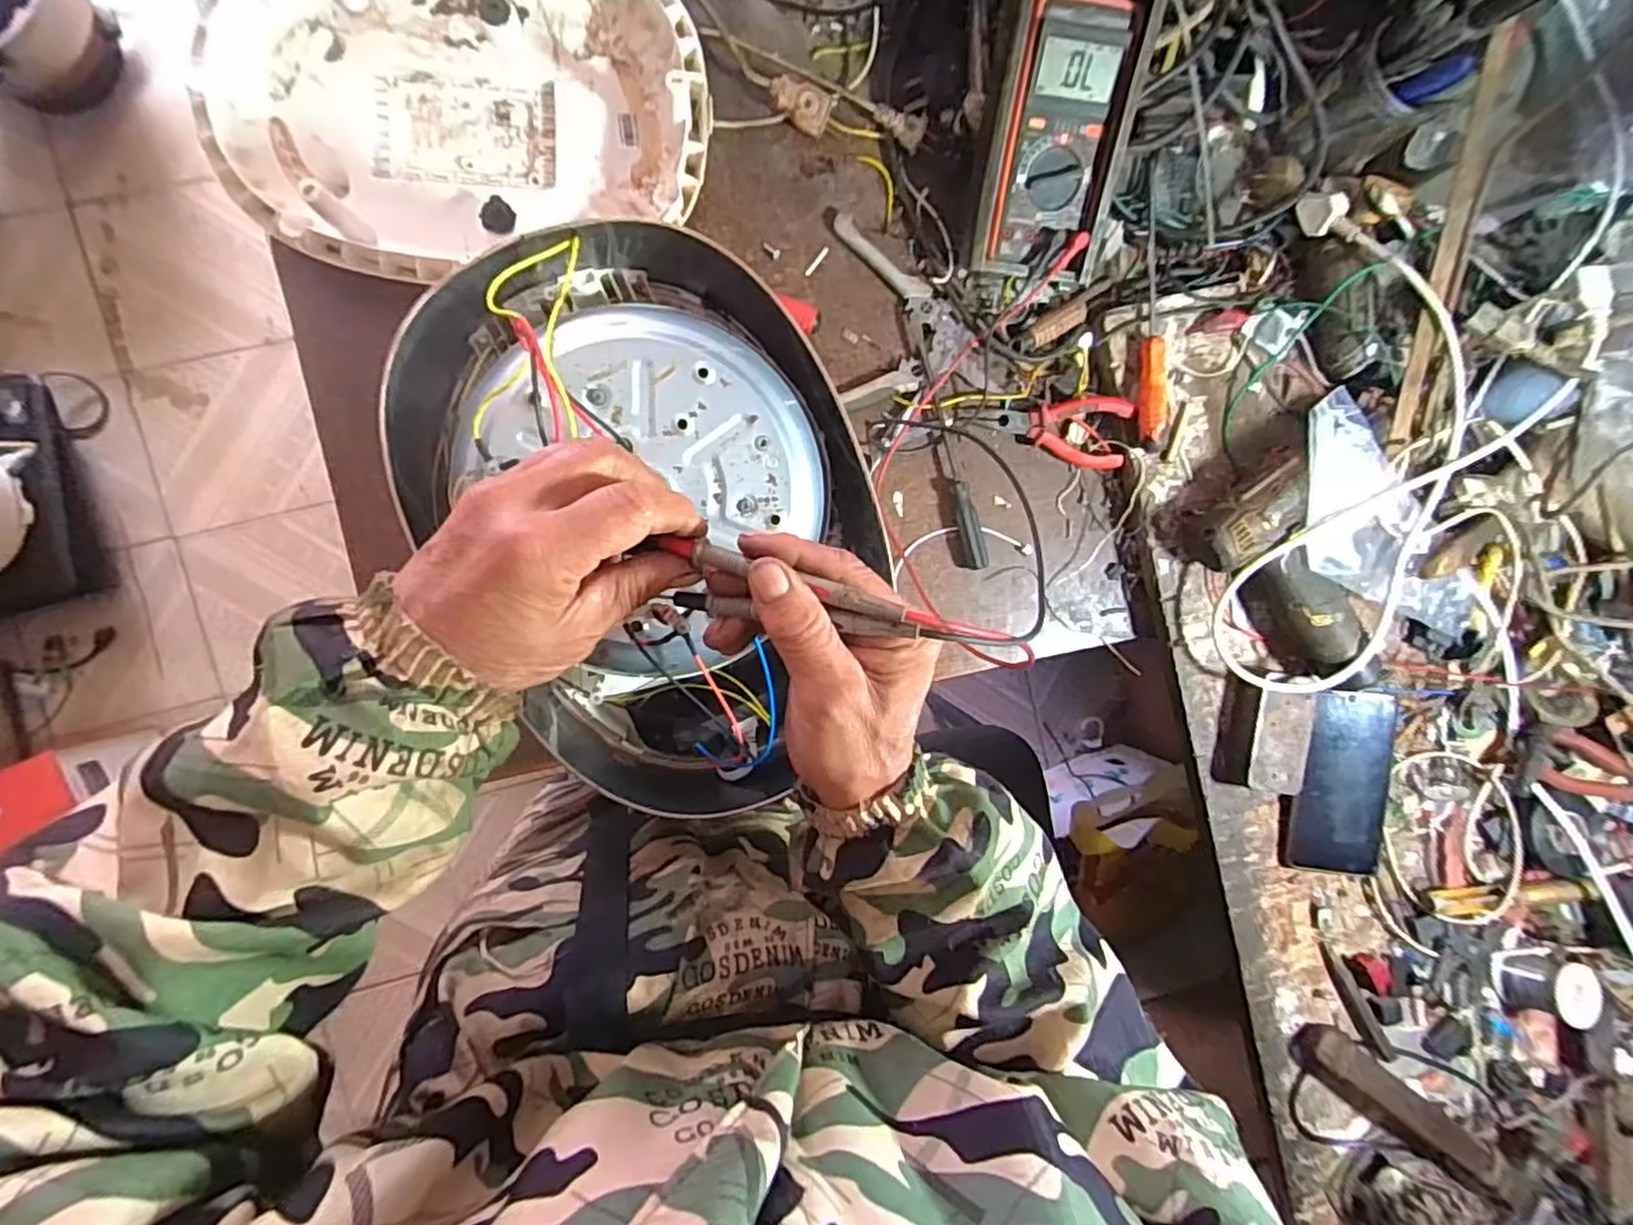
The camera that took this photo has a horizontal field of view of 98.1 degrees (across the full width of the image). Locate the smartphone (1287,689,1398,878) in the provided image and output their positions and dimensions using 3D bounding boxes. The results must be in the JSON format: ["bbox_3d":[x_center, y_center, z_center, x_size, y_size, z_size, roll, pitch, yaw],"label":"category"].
[{"bbox_3d":[0.474,0.153,0.633,0.086,0.013,0.169,1,99,2],"label":"smartphone"}]

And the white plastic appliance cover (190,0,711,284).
[{"bbox_3d":[-0.256,-0.370,0.520,0.338,0.054,0.239,-16,93,-8],"label":"white plastic appliance cover"}]

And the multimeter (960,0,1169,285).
[{"bbox_3d":[0.183,-0.372,0.540,0.110,0.042,0.211,2,117,-7],"label":"multimeter"}]

